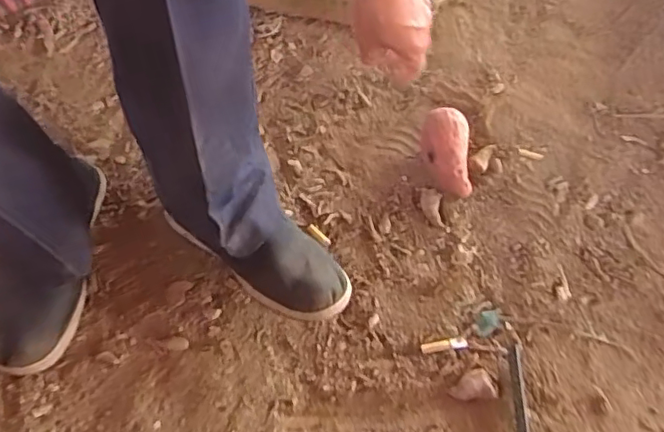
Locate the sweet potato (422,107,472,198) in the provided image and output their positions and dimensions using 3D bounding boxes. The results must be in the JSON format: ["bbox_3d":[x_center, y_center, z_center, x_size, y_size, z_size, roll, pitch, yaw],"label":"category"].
[{"bbox_3d":[0.146,-0.084,0.736,0.059,0.050,0.115,2,60,0],"label":"sweet potato"}]

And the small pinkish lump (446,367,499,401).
[{"bbox_3d":[0.149,0.178,0.610,0.049,0.005,0.031,-2,59,-1],"label":"small pinkish lump"}]

